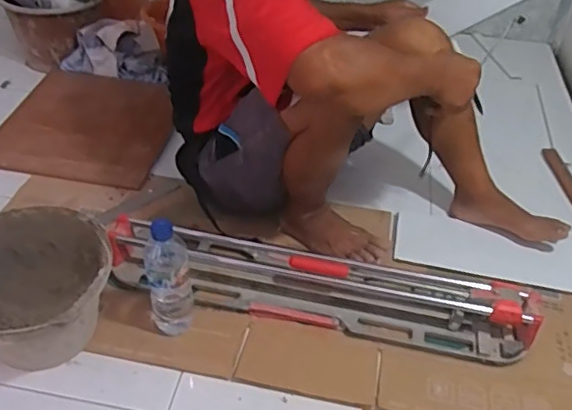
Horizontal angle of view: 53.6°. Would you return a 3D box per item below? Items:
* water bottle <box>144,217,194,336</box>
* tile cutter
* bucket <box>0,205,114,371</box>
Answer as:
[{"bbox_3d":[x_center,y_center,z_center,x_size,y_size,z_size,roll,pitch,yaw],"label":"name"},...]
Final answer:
[{"bbox_3d":[-0.186,0.121,0.905,0.066,0.218,0.057,-6,43,-10],"label":"water bottle"},{"bbox_3d":[0.053,0.130,1.008,0.736,0.090,0.154,10,42,7],"label":"tile cutter"},{"bbox_3d":[-0.401,0.142,0.901,0.243,0.175,0.255,2,42,-2],"label":"bucket"}]

